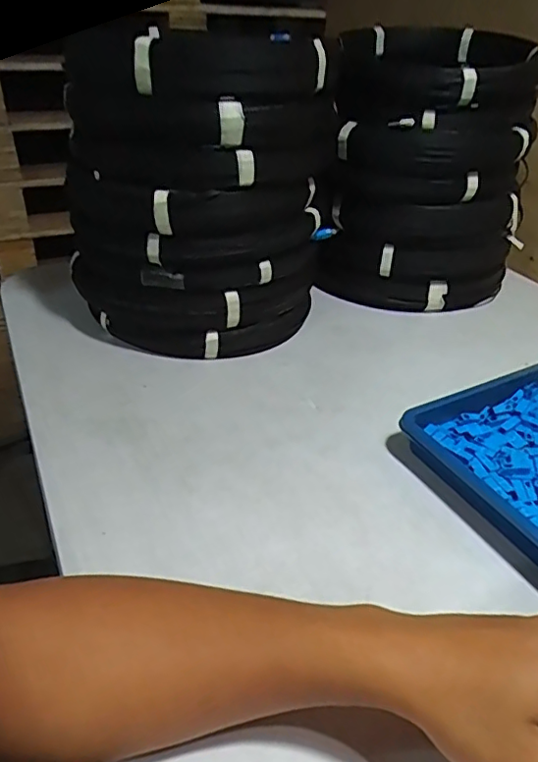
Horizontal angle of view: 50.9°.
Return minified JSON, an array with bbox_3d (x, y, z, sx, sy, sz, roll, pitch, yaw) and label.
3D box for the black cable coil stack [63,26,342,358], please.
[{"bbox_3d":[-0.074,-0.188,0.625,0.199,0.304,0.240,30,42,33],"label":"black cable coil stack"}]

